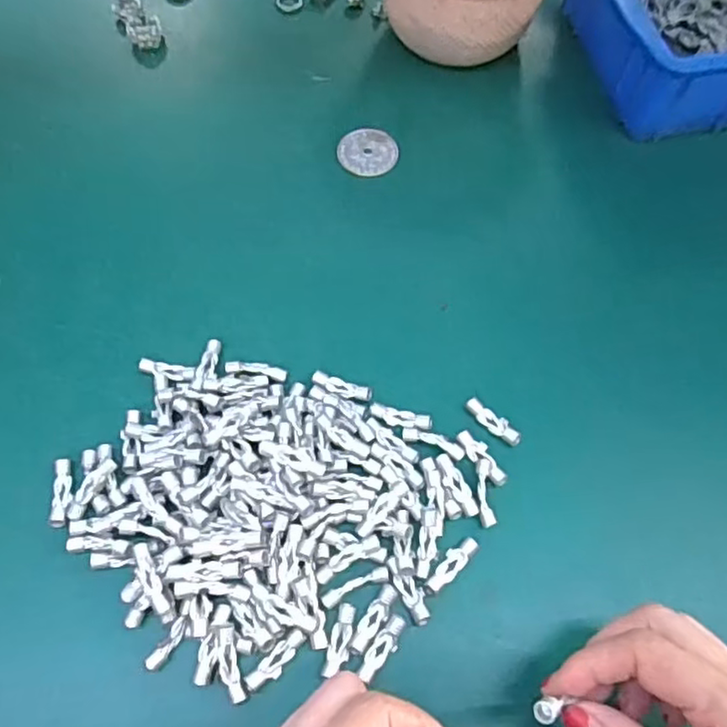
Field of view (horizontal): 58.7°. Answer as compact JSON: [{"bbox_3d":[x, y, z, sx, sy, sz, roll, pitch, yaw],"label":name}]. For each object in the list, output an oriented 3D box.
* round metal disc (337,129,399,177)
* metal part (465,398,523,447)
[{"bbox_3d":[0.003,-0.151,0.461,0.042,0.004,0.040,1,65,-1],"label":"round metal disc"},{"bbox_3d":[0.074,0.033,0.369,0.035,0.007,0.012,39,70,16],"label":"metal part"}]

